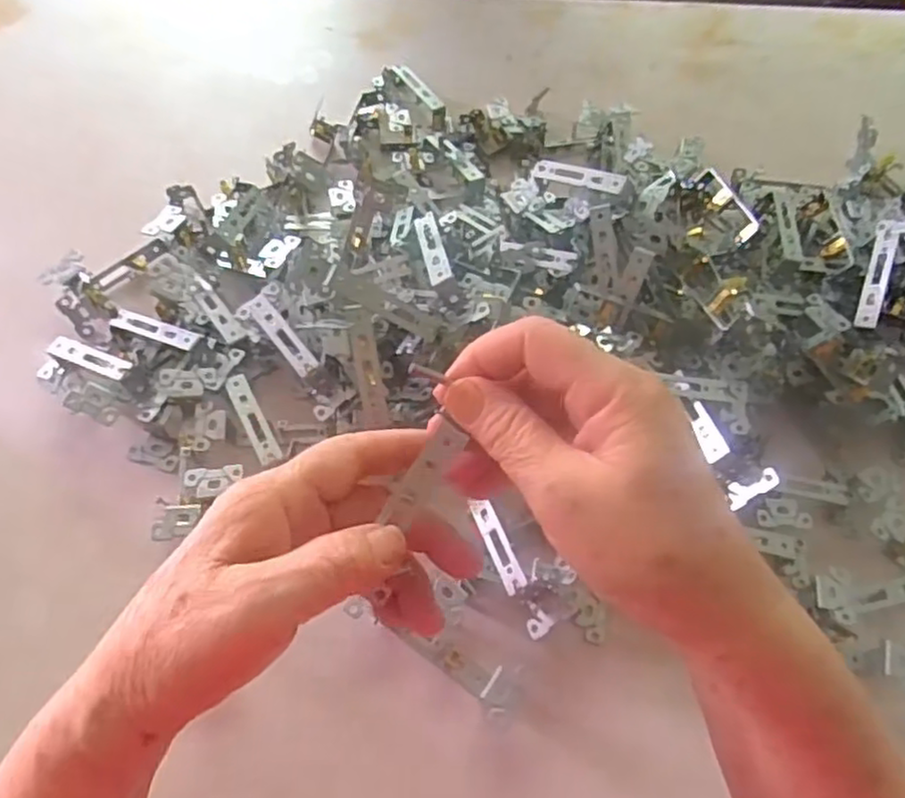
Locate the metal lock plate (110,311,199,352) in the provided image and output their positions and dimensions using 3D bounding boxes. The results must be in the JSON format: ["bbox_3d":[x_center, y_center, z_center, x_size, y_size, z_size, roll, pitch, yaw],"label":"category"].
[{"bbox_3d":[-0.191,-0.045,0.446,0.065,0.008,0.015,17,59,22],"label":"metal lock plate"}]

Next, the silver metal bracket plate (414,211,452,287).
[{"bbox_3d":[-0.012,-0.092,0.418,0.013,0.005,0.064,-17,49,2],"label":"silver metal bracket plate"}]

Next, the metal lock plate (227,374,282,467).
[{"bbox_3d":[-0.124,0.012,0.431,0.013,0.004,0.064,-22,68,-21],"label":"metal lock plate"}]

